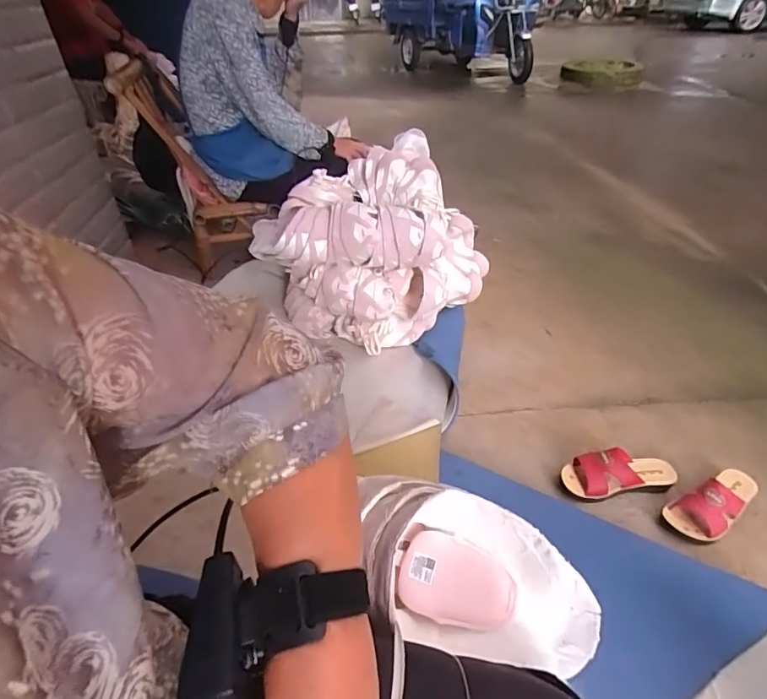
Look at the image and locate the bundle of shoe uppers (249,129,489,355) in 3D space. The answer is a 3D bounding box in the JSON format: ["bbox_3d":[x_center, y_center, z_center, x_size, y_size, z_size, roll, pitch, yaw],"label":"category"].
[{"bbox_3d":[-0.035,-0.247,1.254,0.529,0.376,0.398,18,42,24],"label":"bundle of shoe uppers"}]

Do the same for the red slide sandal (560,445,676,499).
[{"bbox_3d":[0.465,0.242,0.942,0.218,0.071,0.081,-5,39,-7],"label":"red slide sandal"}]

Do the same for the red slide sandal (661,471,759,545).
[{"bbox_3d":[0.627,0.280,0.892,0.214,0.074,0.089,-21,44,-24],"label":"red slide sandal"}]

